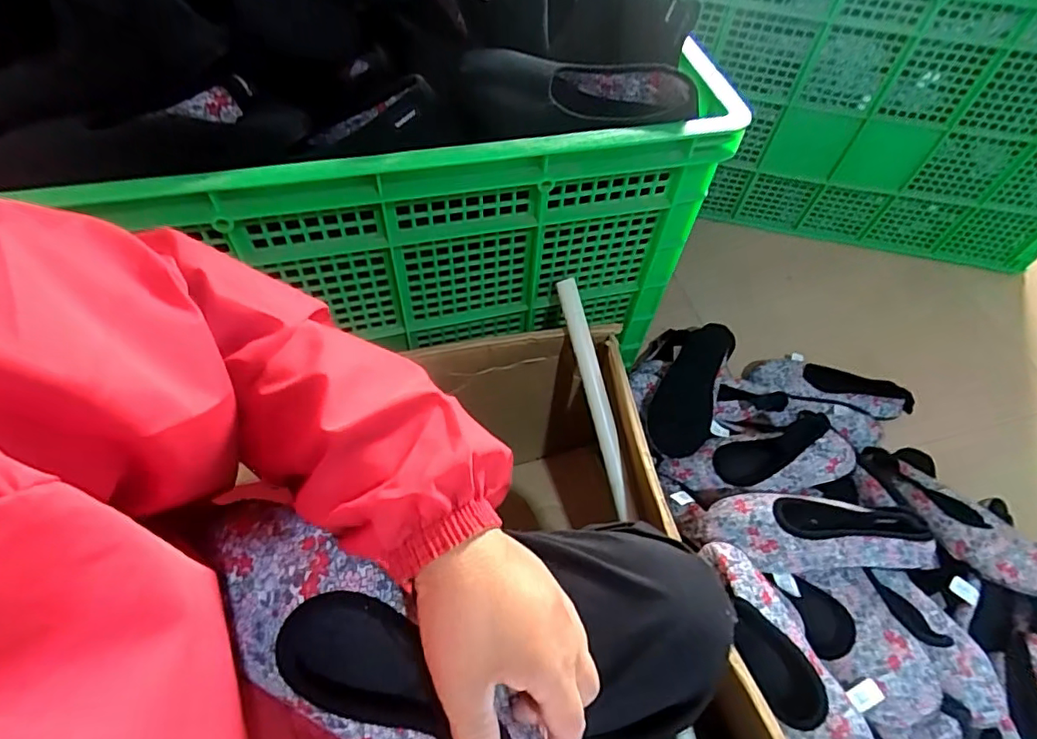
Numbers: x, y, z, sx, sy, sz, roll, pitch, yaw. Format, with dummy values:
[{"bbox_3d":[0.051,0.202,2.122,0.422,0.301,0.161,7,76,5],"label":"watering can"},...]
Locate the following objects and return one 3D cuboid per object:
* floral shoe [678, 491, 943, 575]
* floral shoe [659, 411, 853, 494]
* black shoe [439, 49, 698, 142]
[{"bbox_3d":[0.342,0.188,0.645,0.264,0.055,0.094,0,56,-3],"label":"floral shoe"},{"bbox_3d":[0.325,0.123,0.764,0.246,0.055,0.096,-12,55,14],"label":"floral shoe"},{"bbox_3d":[0.051,-0.257,0.539,0.248,0.061,0.090,-7,57,-7],"label":"black shoe"}]

